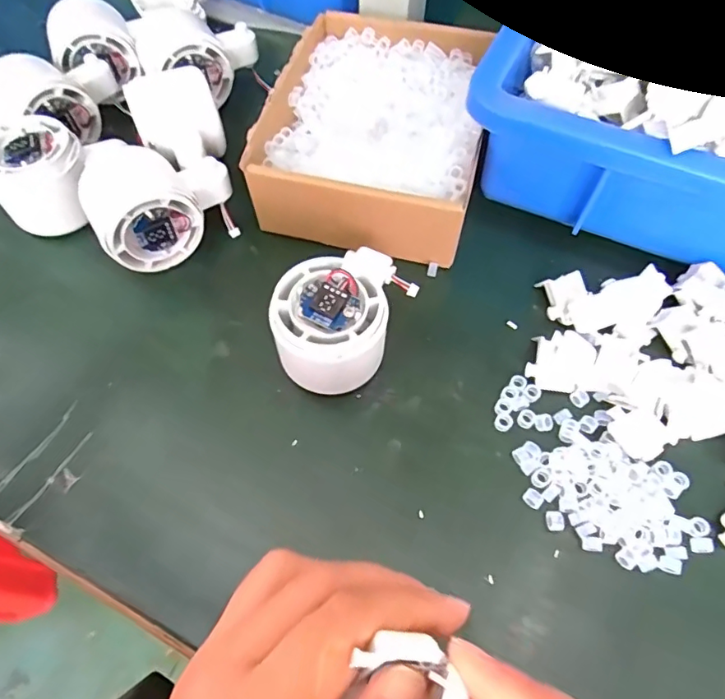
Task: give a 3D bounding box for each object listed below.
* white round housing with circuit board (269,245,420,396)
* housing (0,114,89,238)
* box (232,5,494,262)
[{"bbox_3d":[-0.017,-0.010,0.272,0.054,0.051,0.065,38,71,19],"label":"white round housing with circuit board"},{"bbox_3d":[-0.202,-0.109,0.323,0.057,0.044,0.062,-1,64,1],"label":"housing"},{"bbox_3d":[0.012,-0.149,0.344,0.131,0.049,0.188,13,65,8],"label":"box"}]

